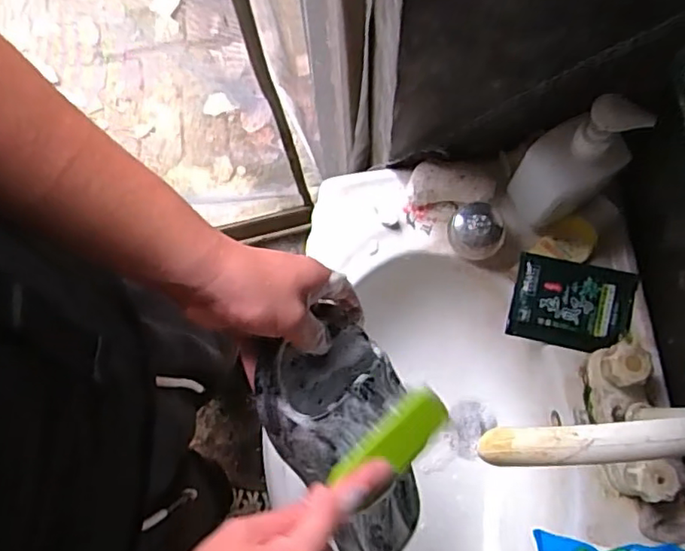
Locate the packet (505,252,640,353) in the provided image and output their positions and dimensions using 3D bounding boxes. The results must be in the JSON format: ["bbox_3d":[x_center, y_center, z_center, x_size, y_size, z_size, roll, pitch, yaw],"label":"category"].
[{"bbox_3d":[0.240,0.031,0.628,0.117,0.009,0.089,12,86,7],"label":"packet"}]

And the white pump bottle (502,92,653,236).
[{"bbox_3d":[0.211,-0.103,0.560,0.085,0.179,0.068,-38,79,-7],"label":"white pump bottle"}]

